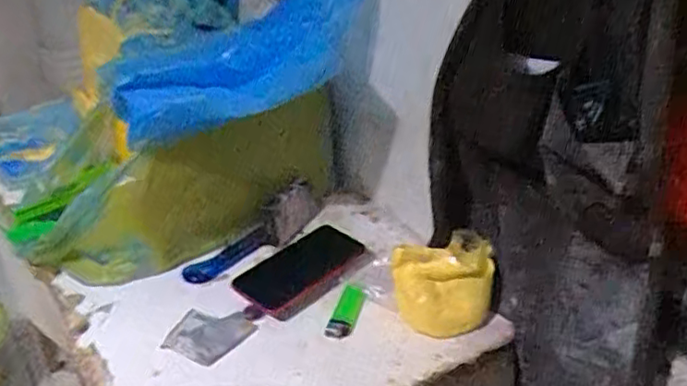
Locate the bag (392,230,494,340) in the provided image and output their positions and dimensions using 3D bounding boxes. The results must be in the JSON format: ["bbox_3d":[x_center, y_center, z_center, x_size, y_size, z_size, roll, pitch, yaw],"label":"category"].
[{"bbox_3d":[0.108,0.099,0.682,0.101,0.083,0.067,-8,31,-11],"label":"bag"}]

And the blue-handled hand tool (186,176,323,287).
[{"bbox_3d":[-0.107,0.056,0.809,0.195,0.050,0.049,-37,42,-17],"label":"blue-handled hand tool"}]

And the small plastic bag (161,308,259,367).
[{"bbox_3d":[-0.141,0.149,0.687,0.072,0.014,0.070,11,33,20],"label":"small plastic bag"}]

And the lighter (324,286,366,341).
[{"bbox_3d":[0.004,0.127,0.703,0.030,0.015,0.068,10,47,19],"label":"lighter"}]

